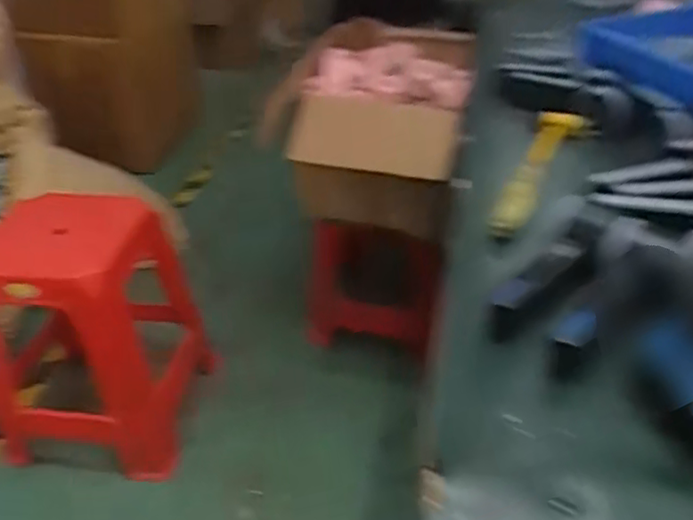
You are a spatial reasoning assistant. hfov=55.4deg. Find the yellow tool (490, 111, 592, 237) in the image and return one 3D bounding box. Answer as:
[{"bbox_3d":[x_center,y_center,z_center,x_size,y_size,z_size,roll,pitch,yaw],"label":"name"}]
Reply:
[{"bbox_3d":[0.217,-0.104,0.736,0.058,0.033,0.253,14,39,22],"label":"yellow tool"}]

